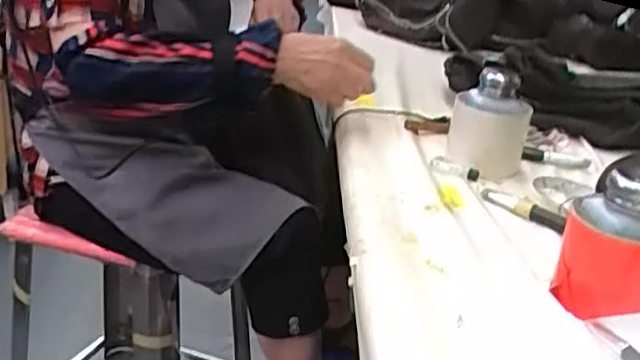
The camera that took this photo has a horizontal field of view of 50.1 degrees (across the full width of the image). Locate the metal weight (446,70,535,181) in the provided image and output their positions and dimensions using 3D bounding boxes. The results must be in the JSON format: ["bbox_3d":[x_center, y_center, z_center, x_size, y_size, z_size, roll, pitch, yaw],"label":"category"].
[{"bbox_3d":[0.175,-0.061,0.707,0.079,0.093,0.072,14,24,14],"label":"metal weight"}]

